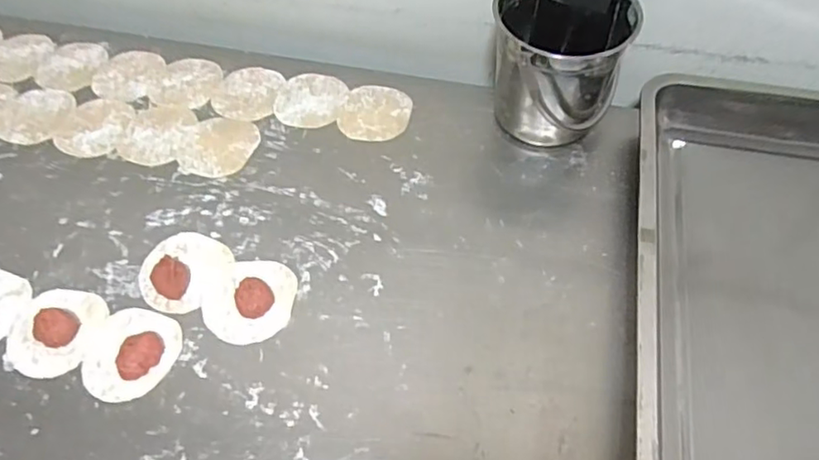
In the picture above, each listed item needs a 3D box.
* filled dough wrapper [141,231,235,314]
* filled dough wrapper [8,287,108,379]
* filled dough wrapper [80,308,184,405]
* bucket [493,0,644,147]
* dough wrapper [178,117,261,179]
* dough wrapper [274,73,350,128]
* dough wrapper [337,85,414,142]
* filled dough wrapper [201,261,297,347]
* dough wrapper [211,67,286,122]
[{"bbox_3d":[-0.217,0.034,0.588,0.075,0.018,0.082,21,60,13],"label":"filled dough wrapper"},{"bbox_3d":[-0.314,0.085,0.547,0.074,0.018,0.081,14,58,9],"label":"filled dough wrapper"},{"bbox_3d":[-0.241,0.104,0.536,0.077,0.016,0.080,0,57,0],"label":"filled dough wrapper"},{"bbox_3d":[0.151,-0.165,0.639,0.128,0.135,0.128,0,57,0],"label":"bucket"},{"bbox_3d":[-0.204,-0.089,0.667,0.077,0.004,0.075,13,58,8],"label":"dough wrapper"},{"bbox_3d":[-0.112,-0.149,0.708,0.076,0.004,0.084,15,58,9],"label":"dough wrapper"},{"bbox_3d":[-0.038,-0.131,0.698,0.077,0.004,0.082,10,58,6],"label":"dough wrapper"},{"bbox_3d":[-0.145,0.058,0.561,0.078,0.020,0.083,0,57,0],"label":"filled dough wrapper"},{"bbox_3d":[-0.185,-0.157,0.718,0.073,0.004,0.086,11,58,7],"label":"dough wrapper"}]

